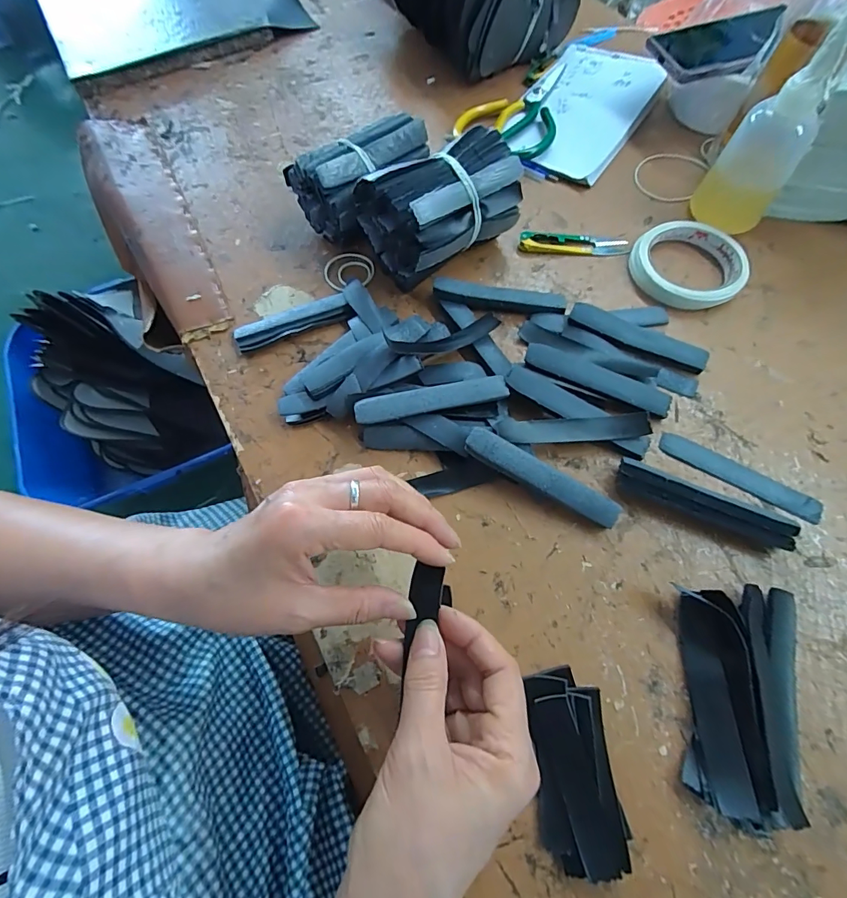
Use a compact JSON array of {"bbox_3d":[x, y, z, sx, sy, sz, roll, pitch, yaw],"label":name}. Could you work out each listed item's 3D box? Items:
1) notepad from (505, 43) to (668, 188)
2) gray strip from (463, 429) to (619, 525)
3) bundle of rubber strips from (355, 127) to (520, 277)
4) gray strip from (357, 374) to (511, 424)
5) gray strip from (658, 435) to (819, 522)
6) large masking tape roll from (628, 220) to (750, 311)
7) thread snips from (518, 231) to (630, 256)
[{"bbox_3d":[0.178,-0.388,0.507,0.126,0.018,0.225,30,70,14],"label":"notepad"},{"bbox_3d":[0.084,0.020,0.317,0.116,0.005,0.021,31,86,6],"label":"gray strip"},{"bbox_3d":[0.017,-0.212,0.399,0.123,0.079,0.083,-35,70,-13],"label":"bundle of rubber strips"},{"bbox_3d":[0.006,-0.038,0.339,0.115,0.009,0.021,-11,66,-3],"label":"gray strip"},{"bbox_3d":[0.235,0.020,0.334,0.115,0.004,0.021,30,70,14],"label":"gray strip"},{"bbox_3d":[0.240,-0.169,0.409,0.093,0.018,0.090,-1,66,2],"label":"large masking tape roll"},{"bbox_3d":[0.145,-0.198,0.430,0.104,0.009,0.022,-1,66,1],"label":"thread snips"}]

